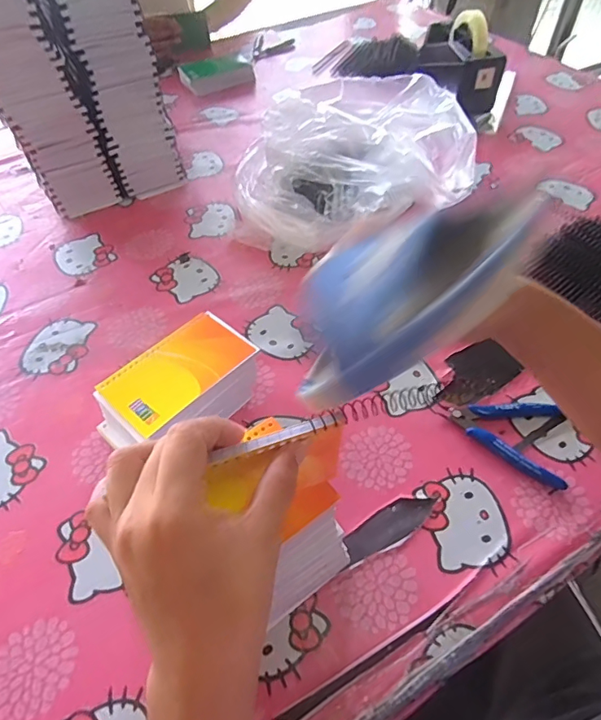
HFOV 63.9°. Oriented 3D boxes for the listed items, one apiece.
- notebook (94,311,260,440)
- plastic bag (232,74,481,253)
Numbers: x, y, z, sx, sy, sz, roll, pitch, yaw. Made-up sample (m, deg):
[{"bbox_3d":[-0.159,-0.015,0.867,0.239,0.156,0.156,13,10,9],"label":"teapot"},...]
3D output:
[{"bbox_3d":[-0.116,0.007,0.453,0.081,0.007,0.135,36,61,26],"label":"notebook"},{"bbox_3d":[0.070,-0.280,0.666,0.325,0.128,0.231,-15,53,-10],"label":"plastic bag"}]

